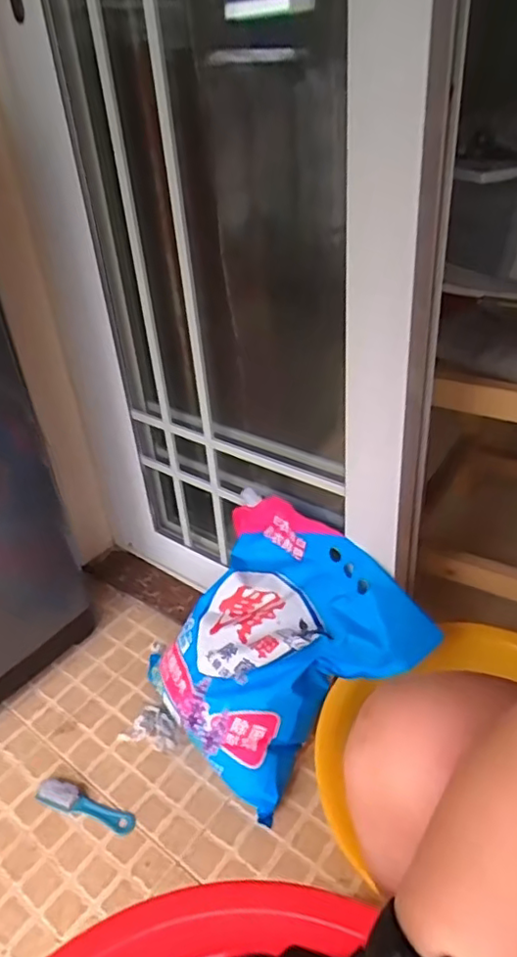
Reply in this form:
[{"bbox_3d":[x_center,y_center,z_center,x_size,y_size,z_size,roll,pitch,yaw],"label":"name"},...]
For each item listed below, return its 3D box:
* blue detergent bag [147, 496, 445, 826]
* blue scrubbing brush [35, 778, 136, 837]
[{"bbox_3d":[0.017,0.235,0.890,0.361,0.171,0.346,-43,49,-8],"label":"blue detergent bag"},{"bbox_3d":[-0.246,0.463,0.873,0.151,0.020,0.038,8,36,18],"label":"blue scrubbing brush"}]

